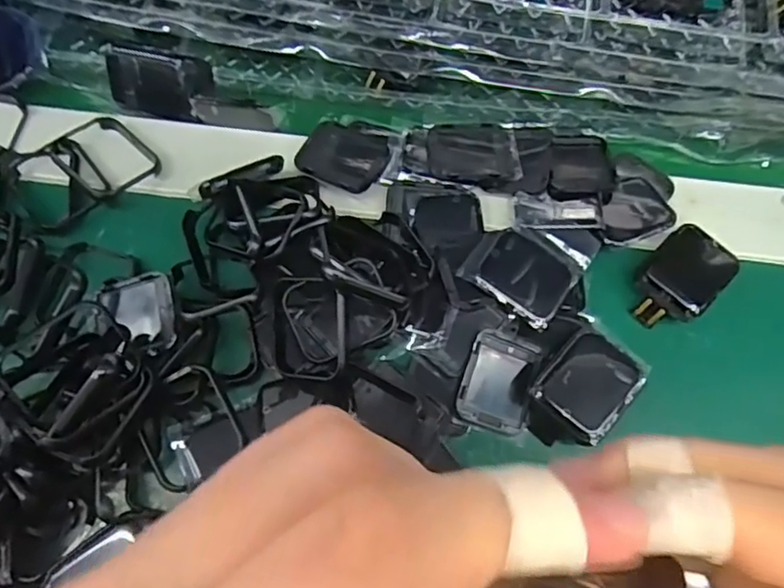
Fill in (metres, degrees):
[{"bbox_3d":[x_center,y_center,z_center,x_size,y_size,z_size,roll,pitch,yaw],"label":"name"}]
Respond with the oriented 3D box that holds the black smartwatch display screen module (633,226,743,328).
[{"bbox_3d":[0.130,-0.006,0.276,0.030,0.017,0.047,41,75,11],"label":"black smartwatch display screen module"}]

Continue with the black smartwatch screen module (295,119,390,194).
[{"bbox_3d":[-0.023,-0.069,0.293,0.040,0.005,0.037,23,72,6],"label":"black smartwatch screen module"}]

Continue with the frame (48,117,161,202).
[{"bbox_3d":[-0.136,-0.065,0.290,0.043,0.013,0.034,41,75,11],"label":"frame"}]

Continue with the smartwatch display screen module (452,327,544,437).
[{"bbox_3d":[0.047,0.037,0.260,0.032,0.008,0.040,14,72,3],"label":"smartwatch display screen module"}]

